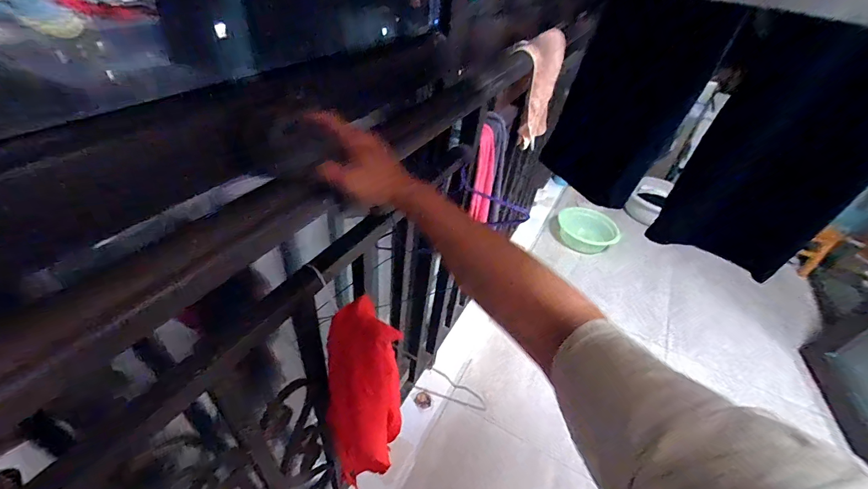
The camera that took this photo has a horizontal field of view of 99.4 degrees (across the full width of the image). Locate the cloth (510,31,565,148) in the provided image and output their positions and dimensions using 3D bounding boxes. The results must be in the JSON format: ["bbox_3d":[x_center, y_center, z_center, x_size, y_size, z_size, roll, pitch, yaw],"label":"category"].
[{"bbox_3d":[0.320,-0.444,1.102,0.080,0.302,0.271,34,47,27],"label":"cloth"}]

